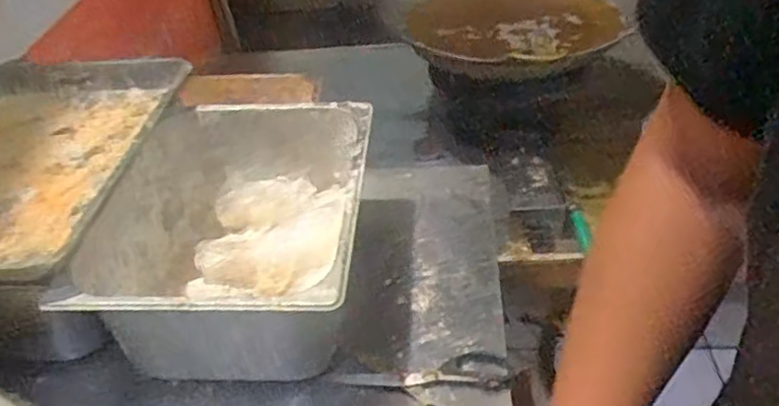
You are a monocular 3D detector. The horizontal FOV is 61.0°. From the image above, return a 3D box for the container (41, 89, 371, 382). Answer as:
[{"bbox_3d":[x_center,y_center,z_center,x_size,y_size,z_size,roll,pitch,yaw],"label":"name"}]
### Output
[{"bbox_3d":[-0.155,0.046,0.724,0.263,0.158,0.316,-2,39,5],"label":"container"}]

